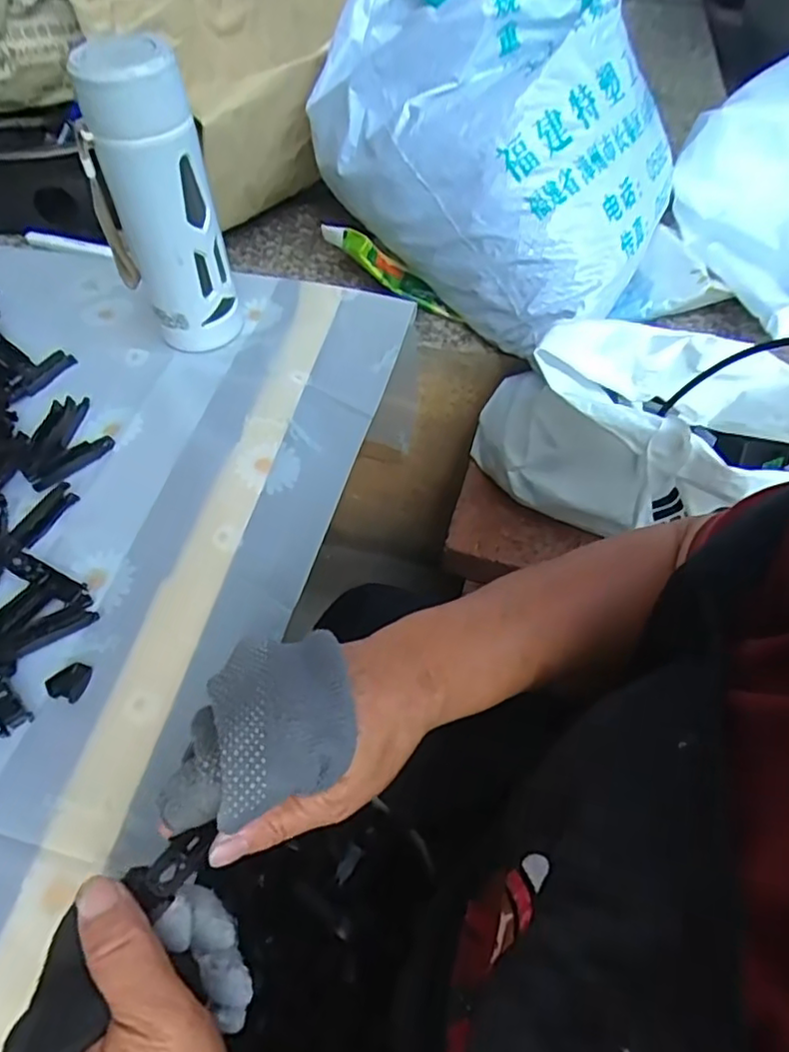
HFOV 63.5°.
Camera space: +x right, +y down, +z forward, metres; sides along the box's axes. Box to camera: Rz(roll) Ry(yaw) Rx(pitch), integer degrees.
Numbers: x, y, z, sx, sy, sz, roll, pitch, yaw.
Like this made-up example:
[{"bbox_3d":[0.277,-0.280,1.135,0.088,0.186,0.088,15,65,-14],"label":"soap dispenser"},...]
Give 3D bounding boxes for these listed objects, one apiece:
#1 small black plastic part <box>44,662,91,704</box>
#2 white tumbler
[{"bbox_3d":[-0.193,0.092,0.380,0.020,0.005,0.023,19,57,12],"label":"small black plastic part"},{"bbox_3d":[-0.175,-0.231,0.480,0.082,0.206,0.061,-20,58,-14],"label":"white tumbler"}]

